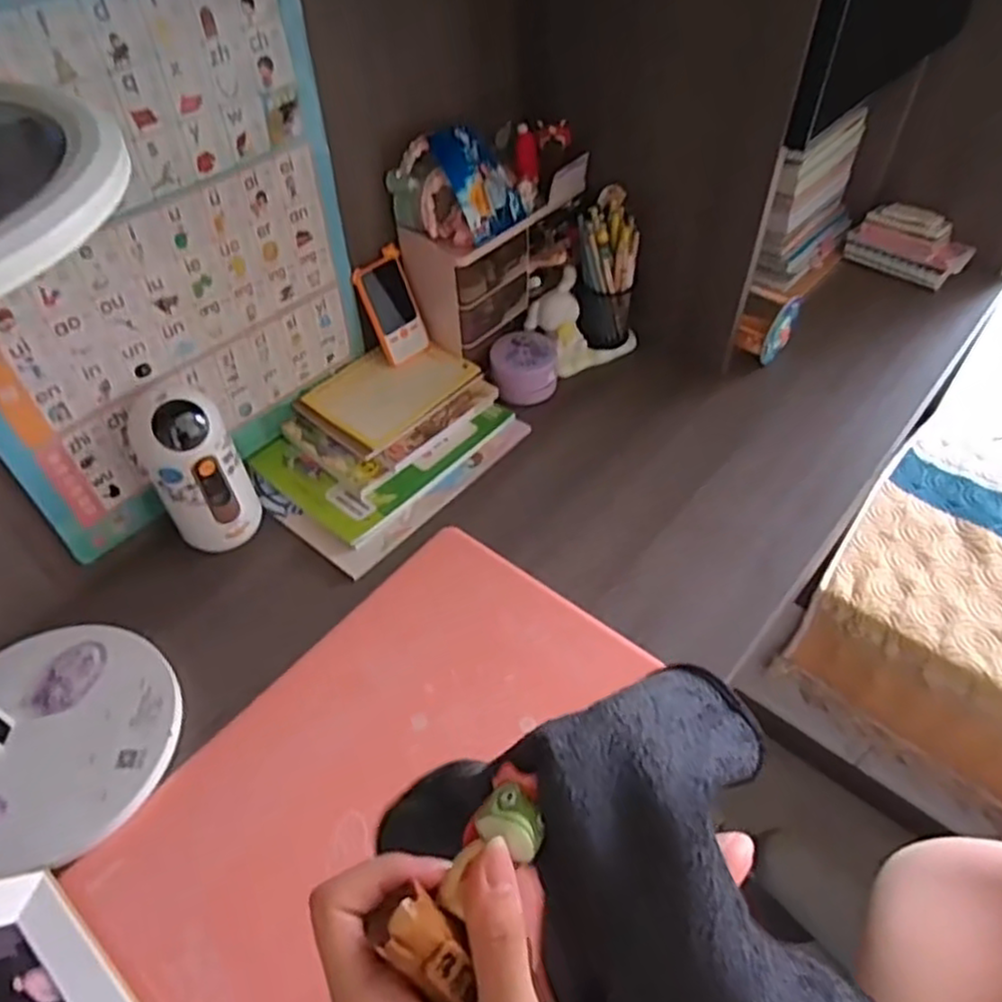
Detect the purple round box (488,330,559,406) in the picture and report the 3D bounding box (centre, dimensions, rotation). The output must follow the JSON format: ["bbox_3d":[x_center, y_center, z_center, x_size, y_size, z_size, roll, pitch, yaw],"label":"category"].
[{"bbox_3d":[0.028,-0.168,0.888,0.080,0.052,0.077,-1,50,1],"label":"purple round box"}]

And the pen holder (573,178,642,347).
[{"bbox_3d":[0.130,-0.283,0.892,0.073,0.171,0.068,8,50,8],"label":"pen holder"}]

